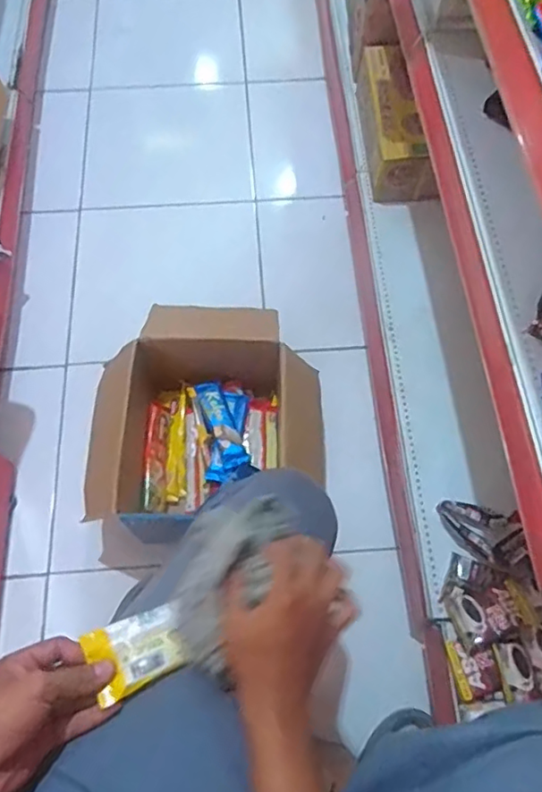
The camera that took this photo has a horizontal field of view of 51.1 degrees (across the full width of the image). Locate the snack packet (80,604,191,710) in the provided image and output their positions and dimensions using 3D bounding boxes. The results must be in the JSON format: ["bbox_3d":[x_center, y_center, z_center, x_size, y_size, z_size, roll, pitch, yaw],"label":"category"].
[{"bbox_3d":[-0.103,0.197,0.441,0.067,0.012,0.053,-26,68,-12],"label":"snack packet"}]

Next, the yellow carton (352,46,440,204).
[{"bbox_3d":[0.253,-0.568,1.164,0.114,0.133,0.348,-4,65,-3],"label":"yellow carton"}]

